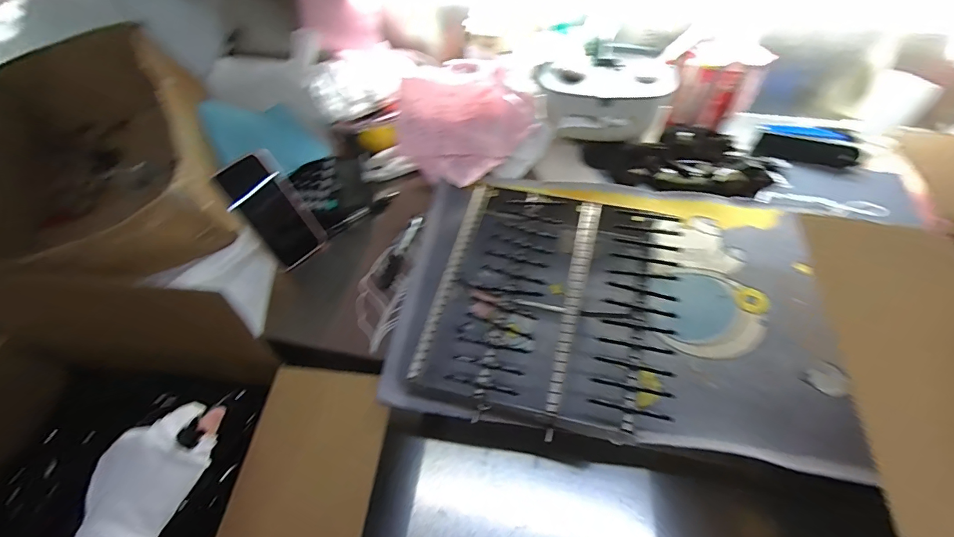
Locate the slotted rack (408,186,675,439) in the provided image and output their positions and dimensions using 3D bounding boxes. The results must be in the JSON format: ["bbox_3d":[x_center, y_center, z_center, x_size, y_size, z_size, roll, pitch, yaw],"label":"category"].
[{"bbox_3d":[0.106,0.036,0.546,0.294,0.056,0.301,10,57,10],"label":"slotted rack"}]

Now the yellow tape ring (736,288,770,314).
[{"bbox_3d":[0.359,0.043,0.565,0.037,0.009,0.037,-2,56,2],"label":"yellow tape ring"}]

